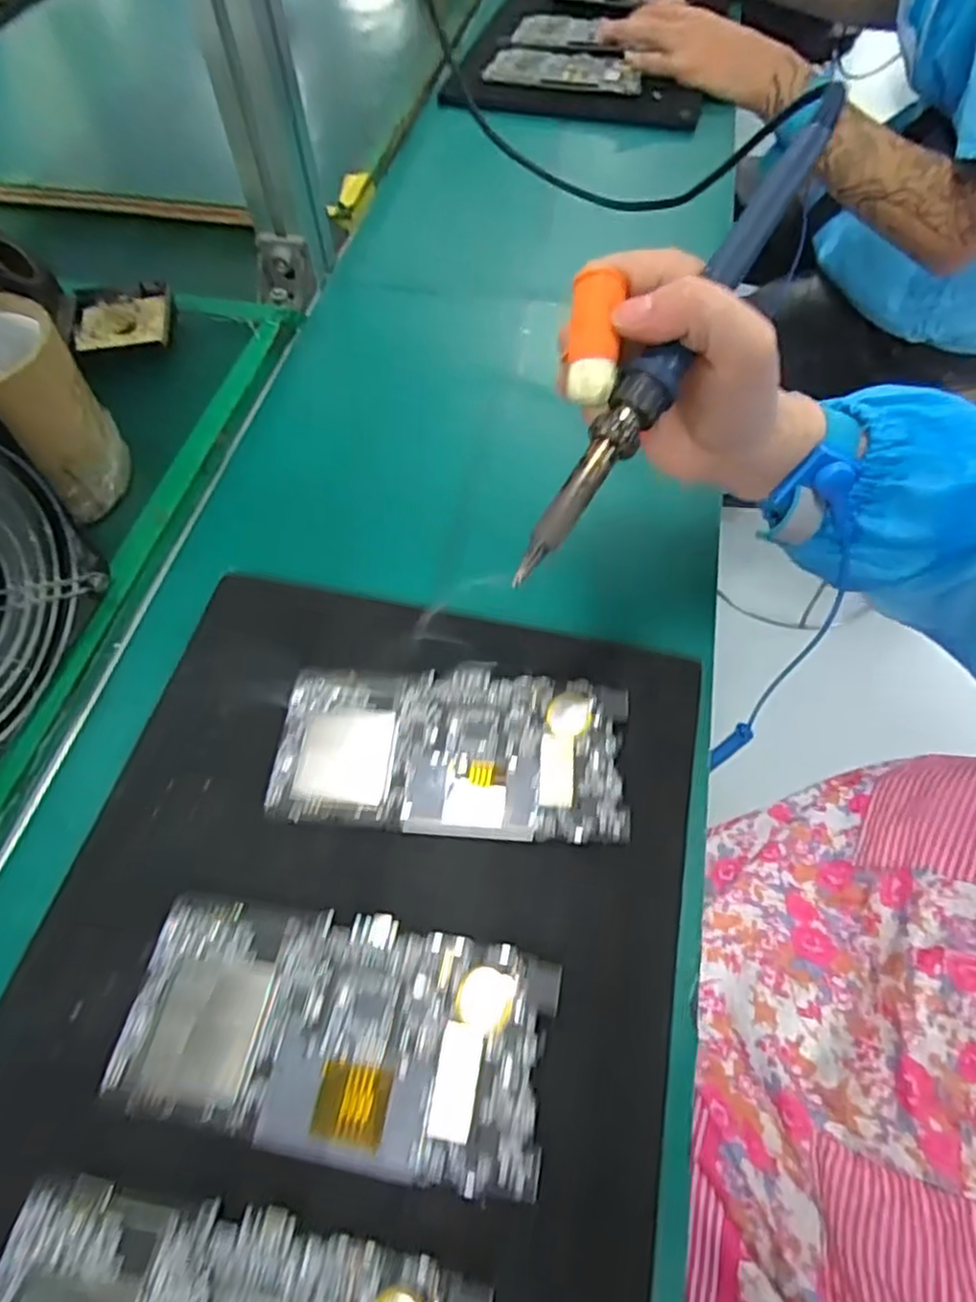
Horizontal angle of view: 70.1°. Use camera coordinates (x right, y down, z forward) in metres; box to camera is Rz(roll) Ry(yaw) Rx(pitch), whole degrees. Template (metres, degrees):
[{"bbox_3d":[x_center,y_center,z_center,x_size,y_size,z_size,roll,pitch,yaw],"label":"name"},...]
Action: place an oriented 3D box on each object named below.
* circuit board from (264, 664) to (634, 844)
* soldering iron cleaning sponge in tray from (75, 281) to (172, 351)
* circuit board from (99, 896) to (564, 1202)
[{"bbox_3d":[-0.017,0.042,0.311,0.153,0.005,0.078,4,59,4],"label":"circuit board"},{"bbox_3d":[-0.243,-0.222,0.466,0.059,0.012,0.068,-10,59,-5],"label":"soldering iron cleaning sponge in tray"},{"bbox_3d":[-0.056,0.136,0.252,0.152,0.008,0.075,9,60,7],"label":"circuit board"}]

